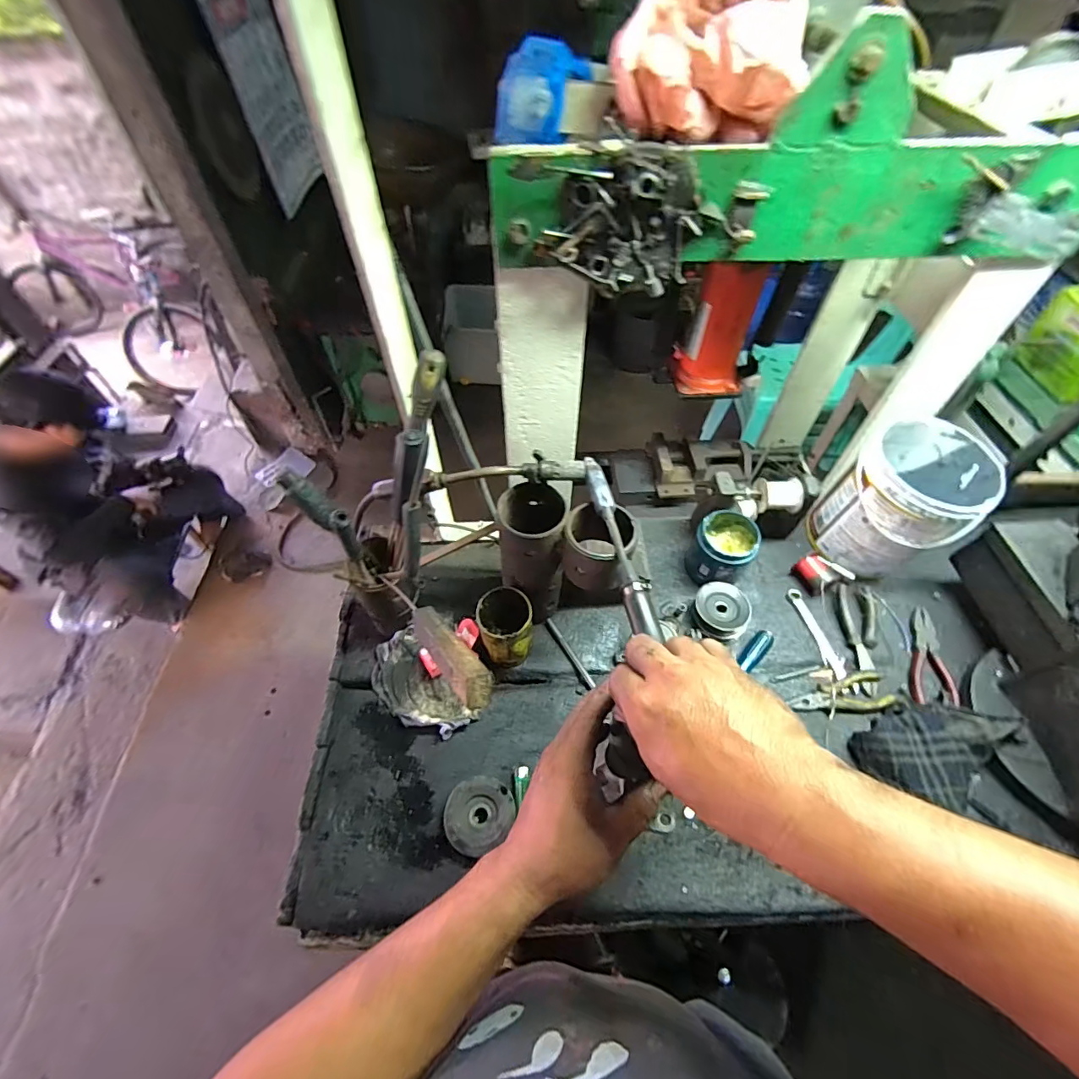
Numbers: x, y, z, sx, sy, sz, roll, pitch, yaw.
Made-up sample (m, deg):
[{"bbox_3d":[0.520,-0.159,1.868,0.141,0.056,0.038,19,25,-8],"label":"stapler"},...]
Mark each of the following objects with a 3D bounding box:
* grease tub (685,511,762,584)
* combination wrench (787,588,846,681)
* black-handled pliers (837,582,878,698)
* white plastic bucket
[{"bbox_3d":[0.295,0.021,0.798,0.094,0.095,0.105,28,58,19],"label":"grease tub"},{"bbox_3d":[0.434,0.143,0.767,0.026,0.009,0.151,-10,54,-7],"label":"combination wrench"},{"bbox_3d":[0.497,0.149,0.755,0.054,0.021,0.176,8,54,6],"label":"black-handled pliers"},{"bbox_3d":[0.576,-0.055,0.784,0.178,0.198,0.169,0,54,0],"label":"white plastic bucket"}]

